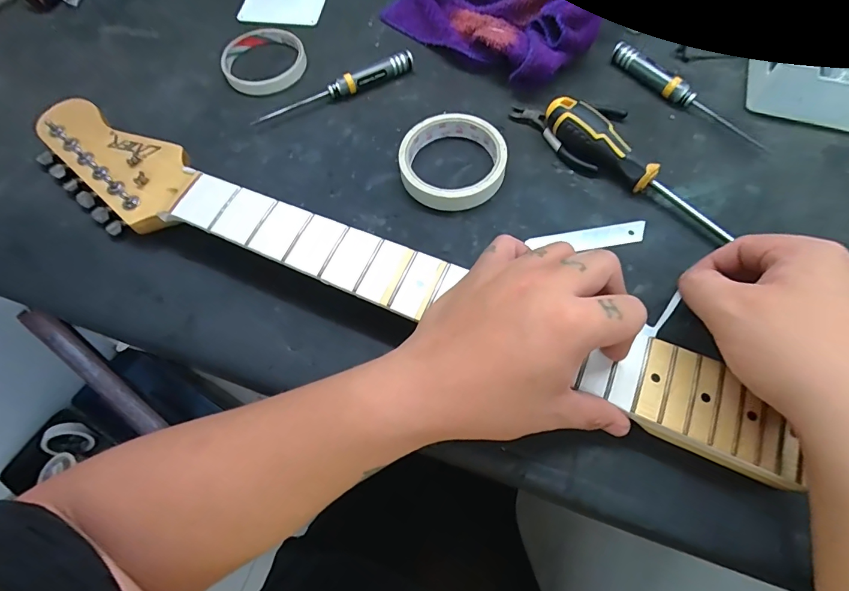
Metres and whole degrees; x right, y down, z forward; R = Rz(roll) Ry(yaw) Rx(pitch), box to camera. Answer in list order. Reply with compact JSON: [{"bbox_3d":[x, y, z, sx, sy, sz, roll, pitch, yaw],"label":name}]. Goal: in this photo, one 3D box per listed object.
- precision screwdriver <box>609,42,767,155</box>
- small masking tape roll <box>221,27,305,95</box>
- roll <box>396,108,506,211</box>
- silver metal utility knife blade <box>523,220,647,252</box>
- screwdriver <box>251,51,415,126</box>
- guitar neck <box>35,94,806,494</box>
[{"bbox_3d":[0.240,-0.186,0.394,0.159,0.020,0.016,41,75,19],"label":"precision screwdriver"},{"bbox_3d":[-0.168,-0.247,0.444,0.083,0.015,0.080,-1,66,3],"label":"small masking tape roll"},{"bbox_3d":[0.024,-0.118,0.374,0.092,0.021,0.090,-1,66,3],"label":"roll"},{"bbox_3d":[0.132,-0.045,0.348,0.096,0.004,0.019,-9,69,-2],"label":"silver metal utility knife blade"},{"bbox_3d":[-0.086,-0.203,0.422,0.166,0.018,0.016,-24,67,-7],"label":"screwdriver"},{"bbox_3d":[-0.063,-0.024,0.323,0.619,0.030,0.076,22,70,12],"label":"guitar neck"}]

